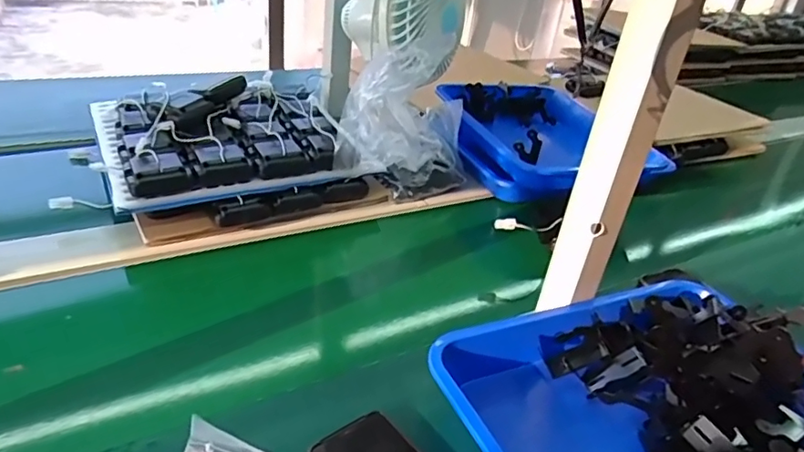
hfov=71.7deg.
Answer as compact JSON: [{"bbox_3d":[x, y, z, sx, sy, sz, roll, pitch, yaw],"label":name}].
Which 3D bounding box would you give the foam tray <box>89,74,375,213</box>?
[{"bbox_3d":[-0.252,-0.141,0.788,0.318,0.071,0.313,-14,38,-26],"label":"foam tray"}]

